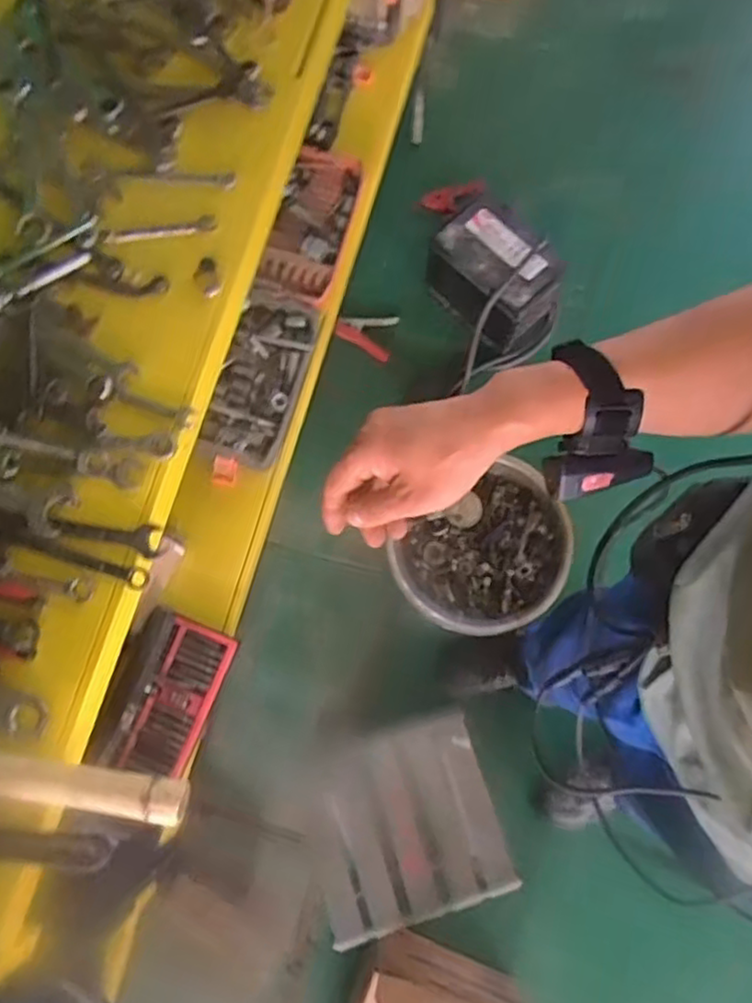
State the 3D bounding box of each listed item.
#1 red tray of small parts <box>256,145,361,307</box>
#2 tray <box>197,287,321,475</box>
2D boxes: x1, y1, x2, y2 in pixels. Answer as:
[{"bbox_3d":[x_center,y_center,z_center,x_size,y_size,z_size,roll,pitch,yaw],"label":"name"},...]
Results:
[{"bbox_3d":[-0.119,-0.539,1.323,0.129,0.043,0.331,15,75,4],"label":"red tray of small parts"},{"bbox_3d":[-0.214,-0.222,1.257,0.171,0.041,0.324,16,75,4],"label":"tray"}]

